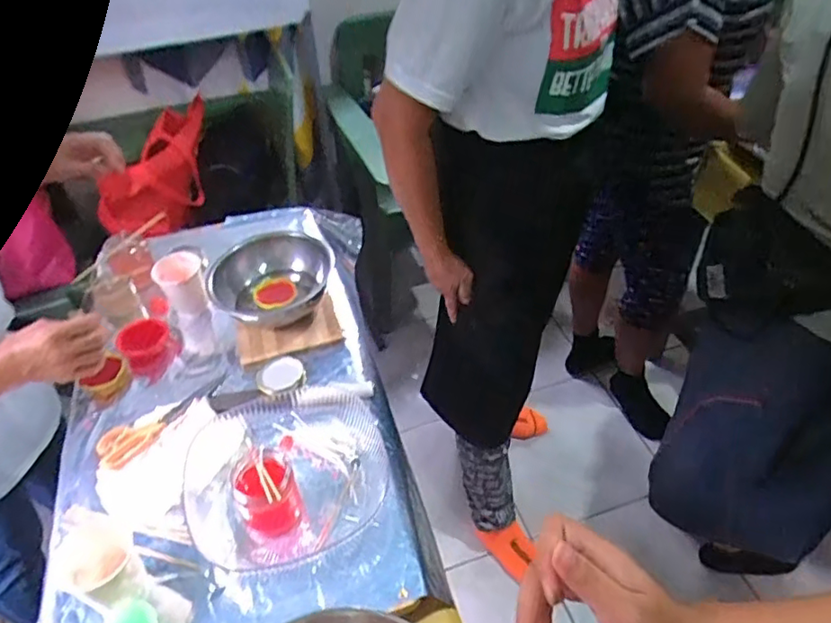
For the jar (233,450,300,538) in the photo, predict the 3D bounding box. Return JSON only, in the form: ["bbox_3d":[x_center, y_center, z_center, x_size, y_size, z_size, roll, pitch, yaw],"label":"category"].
[{"bbox_3d":[-0.169,0.207,0.676,0.064,0.084,0.064,-3,43,2],"label":"jar"}]

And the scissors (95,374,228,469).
[{"bbox_3d":[-0.345,0.142,0.818,0.188,0.019,0.065,-35,51,-28],"label":"scissors"}]

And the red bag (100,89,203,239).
[{"bbox_3d":[-0.675,-0.363,1.553,0.136,0.240,0.344,17,48,21],"label":"red bag"}]

